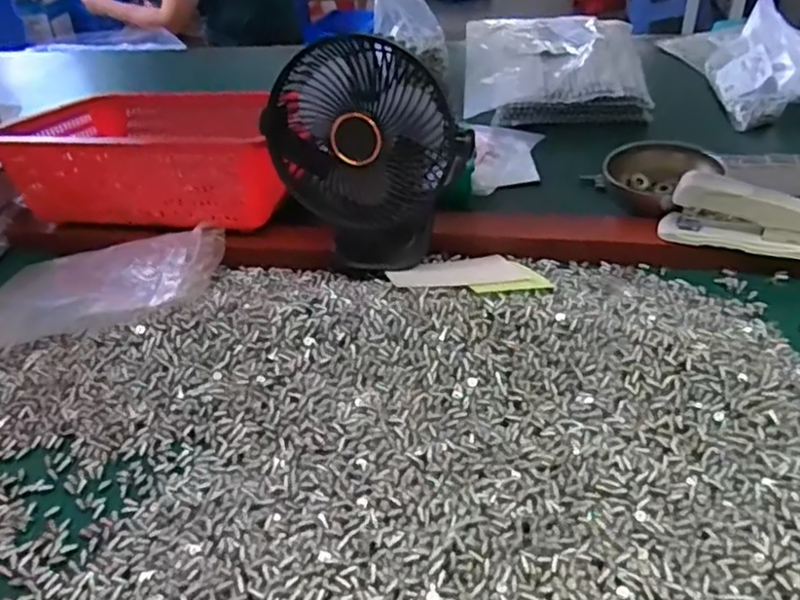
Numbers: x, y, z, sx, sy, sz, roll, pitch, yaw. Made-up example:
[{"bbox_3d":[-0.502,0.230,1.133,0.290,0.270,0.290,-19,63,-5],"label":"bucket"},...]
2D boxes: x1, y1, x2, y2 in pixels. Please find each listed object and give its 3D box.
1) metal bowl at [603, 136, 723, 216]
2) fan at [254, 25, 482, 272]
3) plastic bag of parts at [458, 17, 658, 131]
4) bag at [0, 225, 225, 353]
[{"bbox_3d":[0.246,-0.115,0.660,0.098,0.047,0.098,-3,38,2],"label":"metal bowl"},{"bbox_3d":[-0.026,-0.108,0.560,0.151,0.178,0.087,-9,38,-5],"label":"fan"},{"bbox_3d":[0.207,-0.326,0.944,0.232,0.047,0.297,2,38,8],"label":"plastic bag of parts"},{"bbox_3d":[-0.263,-0.013,0.585,0.198,0.056,0.131,-4,38,1],"label":"bag"}]

